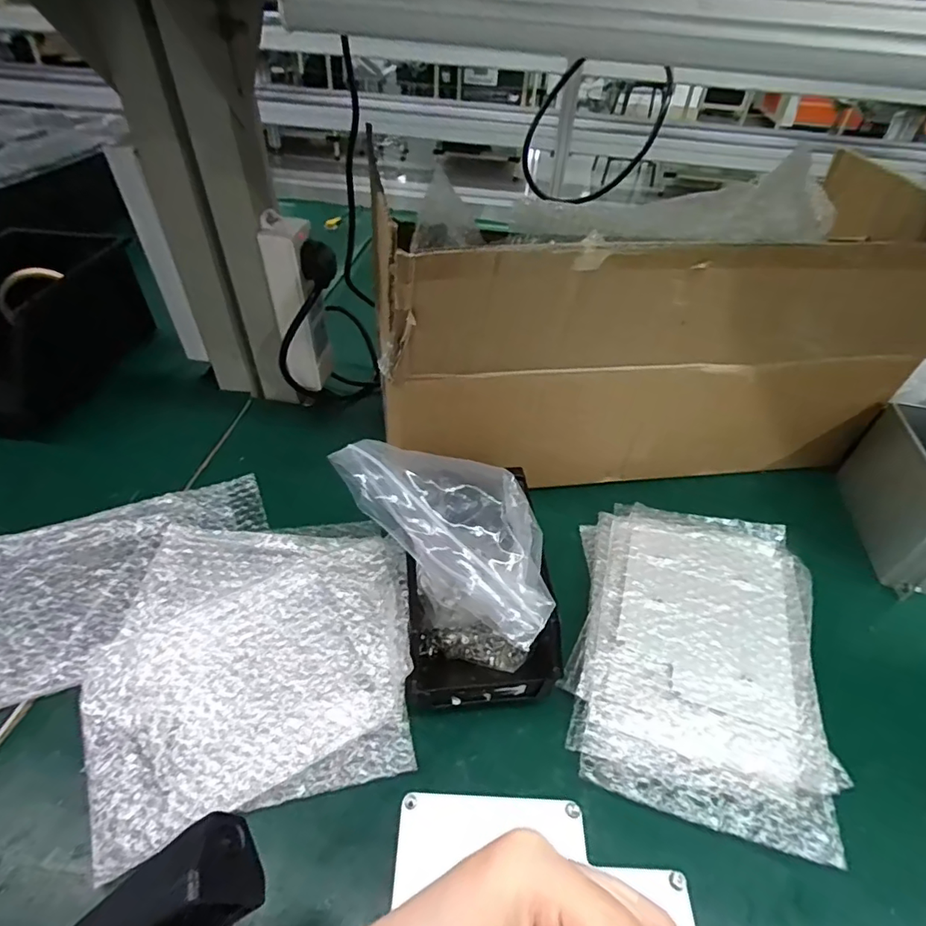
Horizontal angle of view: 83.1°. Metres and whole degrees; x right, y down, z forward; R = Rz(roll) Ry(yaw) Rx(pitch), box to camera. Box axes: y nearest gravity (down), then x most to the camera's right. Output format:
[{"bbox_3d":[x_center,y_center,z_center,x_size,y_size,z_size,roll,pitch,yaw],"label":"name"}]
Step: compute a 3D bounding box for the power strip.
[{"bbox_3d":[-0.170,-0.141,0.543,0.046,0.207,0.056,14,45,11],"label":"power strip"}]

